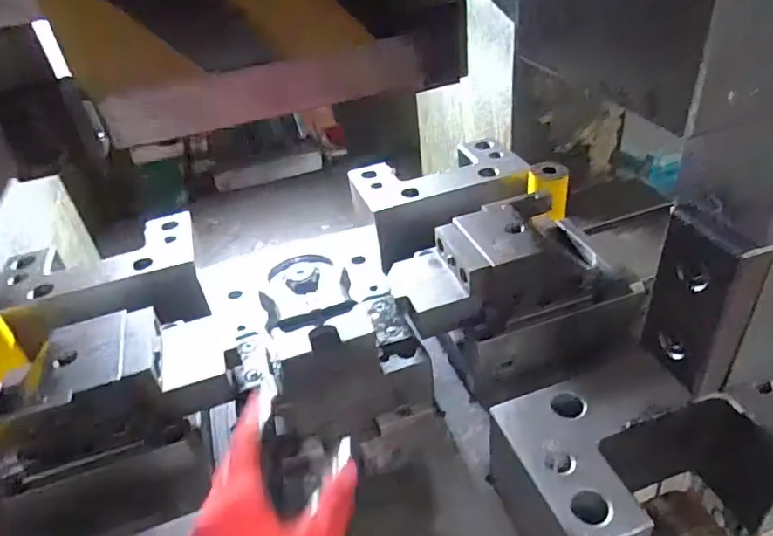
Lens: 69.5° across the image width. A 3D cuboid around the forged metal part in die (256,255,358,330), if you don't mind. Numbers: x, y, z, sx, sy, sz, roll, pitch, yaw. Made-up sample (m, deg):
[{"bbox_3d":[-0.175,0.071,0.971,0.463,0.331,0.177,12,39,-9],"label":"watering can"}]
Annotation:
[{"bbox_3d":[-0.084,0.025,0.587,0.091,0.018,0.116,-13,36,-8],"label":"forged metal part in die"}]

